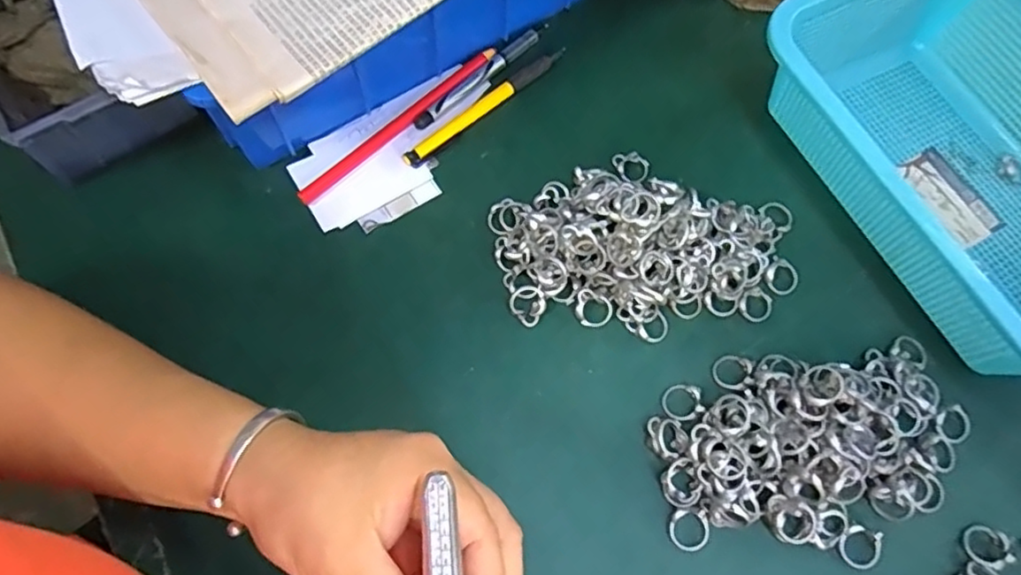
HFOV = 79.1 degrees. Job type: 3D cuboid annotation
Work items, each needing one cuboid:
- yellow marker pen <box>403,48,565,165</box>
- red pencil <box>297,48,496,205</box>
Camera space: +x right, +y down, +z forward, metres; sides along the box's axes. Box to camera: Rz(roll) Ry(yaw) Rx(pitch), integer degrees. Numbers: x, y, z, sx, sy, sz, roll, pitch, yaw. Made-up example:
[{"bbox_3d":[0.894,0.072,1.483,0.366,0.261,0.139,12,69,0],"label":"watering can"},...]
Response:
[{"bbox_3d":[-0.016,-0.122,0.413,0.135,0.007,0.010,-39,75,-17],"label":"yellow marker pen"},{"bbox_3d":[-0.070,-0.107,0.402,0.162,0.009,0.011,-42,76,-18],"label":"red pencil"}]

